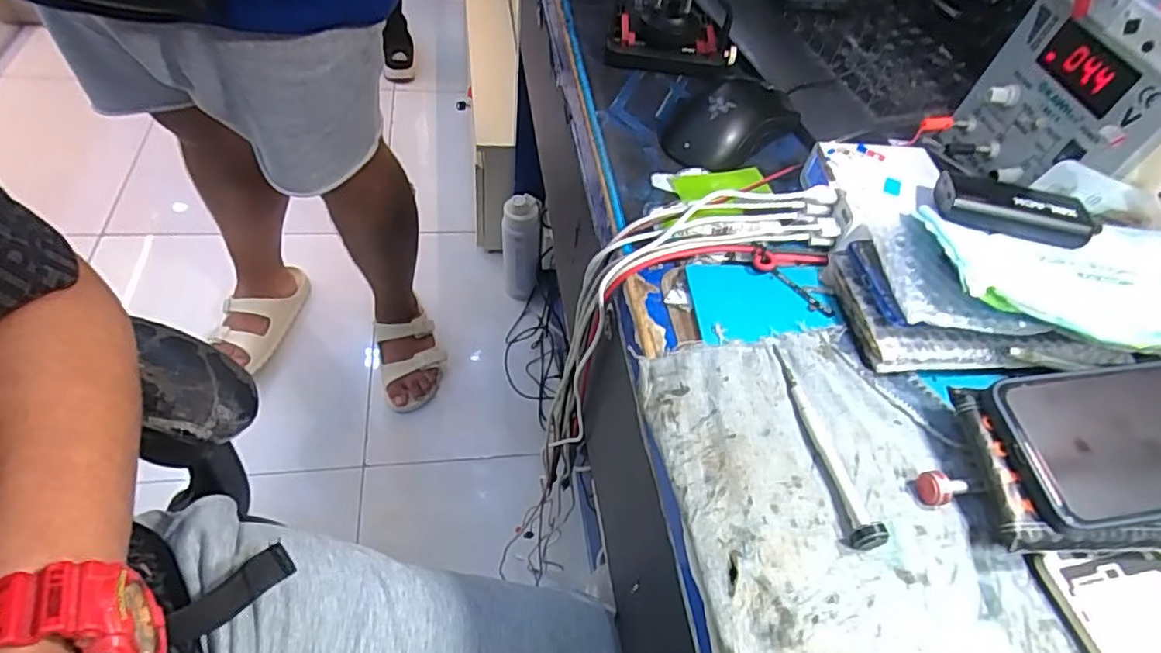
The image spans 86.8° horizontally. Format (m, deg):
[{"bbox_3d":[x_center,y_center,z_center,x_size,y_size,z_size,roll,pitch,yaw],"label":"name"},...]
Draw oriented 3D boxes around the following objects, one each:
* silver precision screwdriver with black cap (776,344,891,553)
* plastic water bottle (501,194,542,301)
[{"bbox_3d":[0.135,0.060,0.338,0.017,0.015,0.121,-6,54,-6],"label":"silver precision screwdriver with black cap"},{"bbox_3d":[-0.128,-0.152,1.327,0.082,0.276,0.075,-2,54,-11],"label":"plastic water bottle"}]

